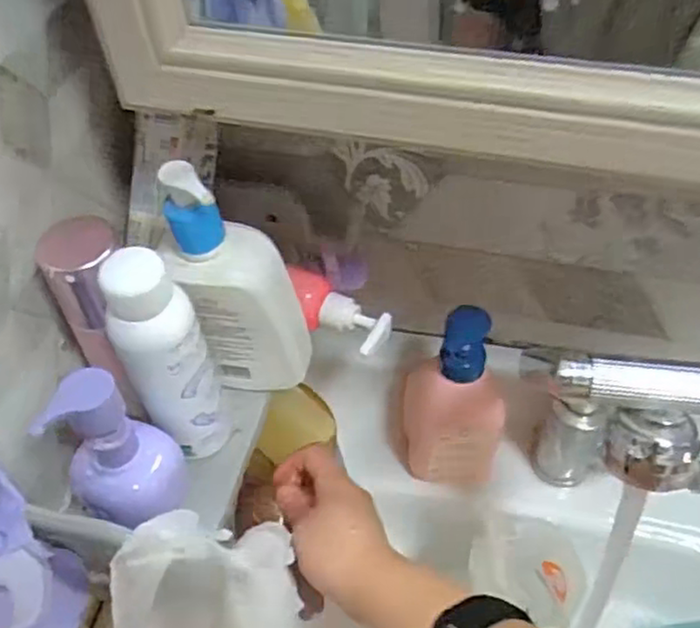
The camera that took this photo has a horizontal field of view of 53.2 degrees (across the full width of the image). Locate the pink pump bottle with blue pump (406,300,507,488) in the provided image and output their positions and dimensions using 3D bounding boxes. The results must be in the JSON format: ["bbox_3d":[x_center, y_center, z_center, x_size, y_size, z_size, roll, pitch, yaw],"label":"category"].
[{"bbox_3d":[0.085,0.073,0.568,0.084,0.171,0.055,4,50,7],"label":"pink pump bottle with blue pump"}]

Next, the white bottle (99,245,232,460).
[{"bbox_3d":[-0.109,0.031,0.425,0.046,0.164,0.040,-23,52,-15],"label":"white bottle"}]

